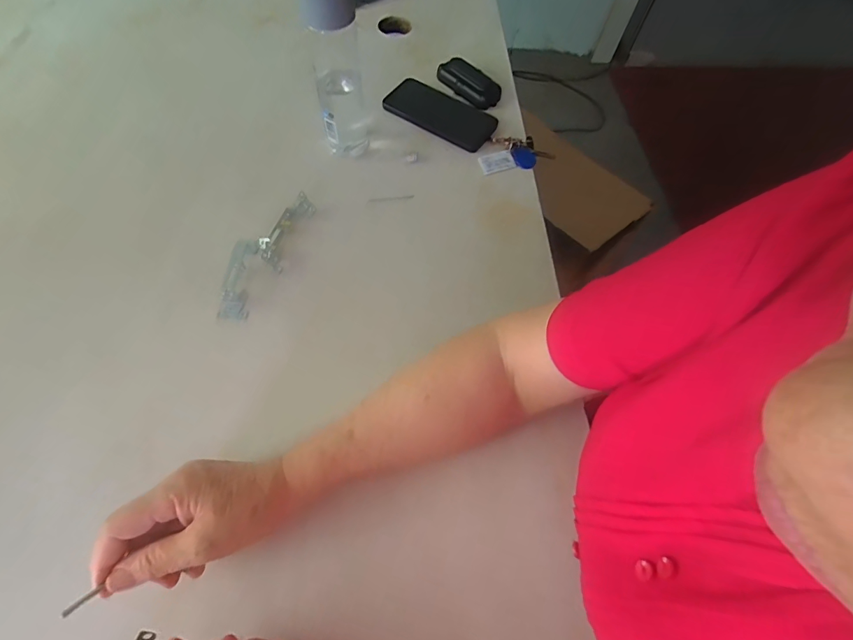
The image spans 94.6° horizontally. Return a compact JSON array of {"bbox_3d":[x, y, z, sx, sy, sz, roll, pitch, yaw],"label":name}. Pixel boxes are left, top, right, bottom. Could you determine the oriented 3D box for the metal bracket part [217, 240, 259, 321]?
[{"bbox_3d":[-0.210,-0.047,0.439,0.031,0.017,0.092,5,76,1],"label":"metal bracket part"}]

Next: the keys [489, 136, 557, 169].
[{"bbox_3d":[0.138,-0.249,0.570,0.085,0.017,0.045,41,68,15],"label":"keys"}]

